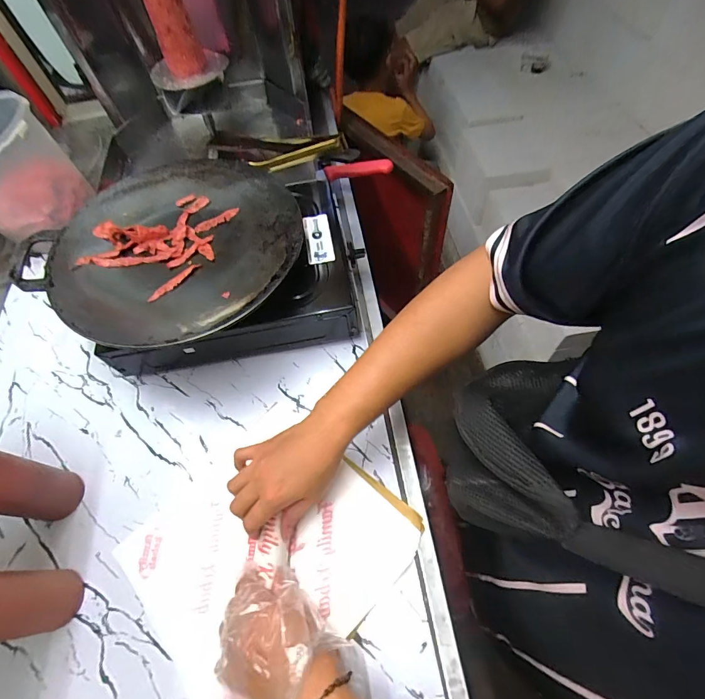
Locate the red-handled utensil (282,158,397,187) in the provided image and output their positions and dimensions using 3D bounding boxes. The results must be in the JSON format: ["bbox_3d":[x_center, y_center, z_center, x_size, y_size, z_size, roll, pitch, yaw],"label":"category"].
[{"bbox_3d":[-0.023,-0.330,0.711,0.196,0.037,0.019,-7,58,1],"label":"red-handled utensil"}]

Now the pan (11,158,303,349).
[{"bbox_3d":[-0.242,-0.149,0.529,0.329,0.025,0.328,-2,60,3],"label":"pan"}]

